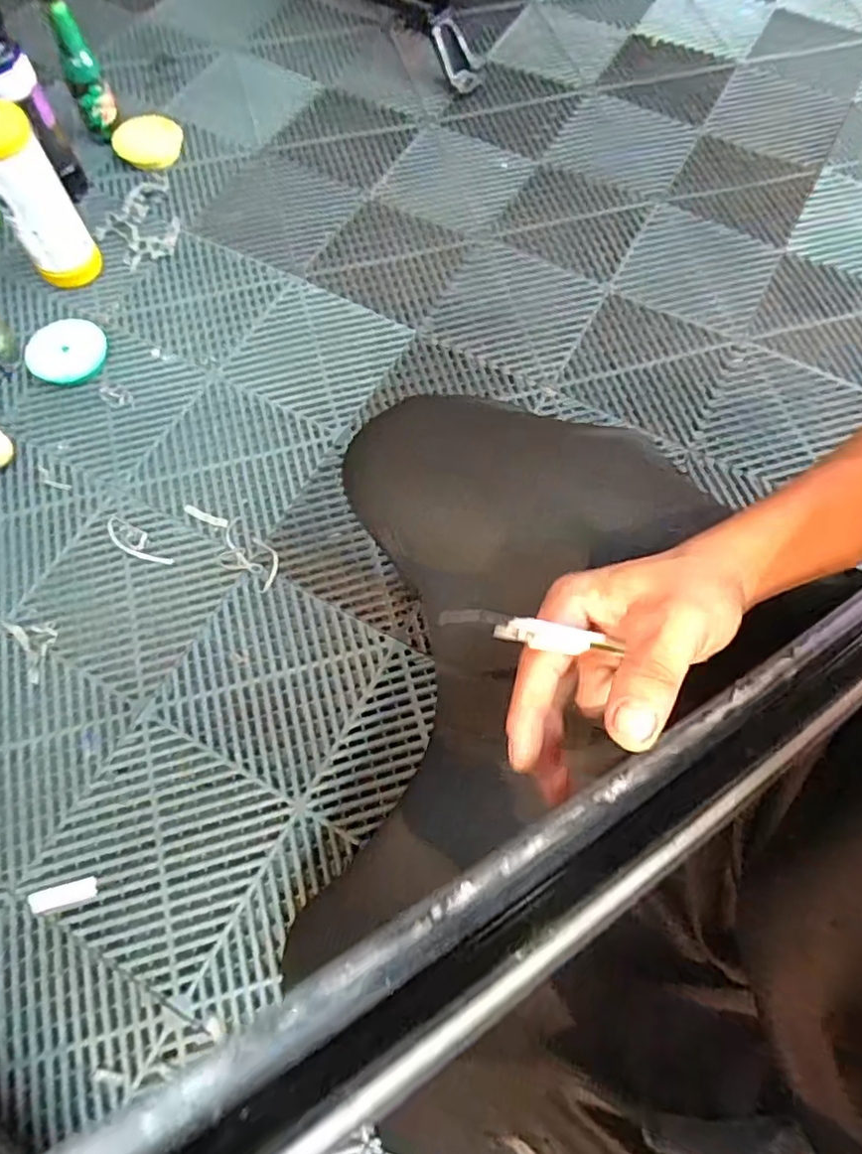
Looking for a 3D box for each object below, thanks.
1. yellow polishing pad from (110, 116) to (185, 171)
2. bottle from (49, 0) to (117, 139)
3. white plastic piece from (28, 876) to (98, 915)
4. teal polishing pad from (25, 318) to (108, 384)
[{"bbox_3d":[-0.438,-0.668,0.955,0.095,0.024,0.093,11,69,3],"label":"yellow polishing pad"},{"bbox_3d":[-0.497,-0.714,0.899,0.054,0.160,0.058,-25,71,-10],"label":"bottle"},{"bbox_3d":[-0.351,0.304,0.595,0.063,0.004,0.020,-16,70,-7],"label":"white plastic piece"},{"bbox_3d":[-0.471,-0.293,0.813,0.091,0.033,0.100,-8,69,-4],"label":"teal polishing pad"}]

